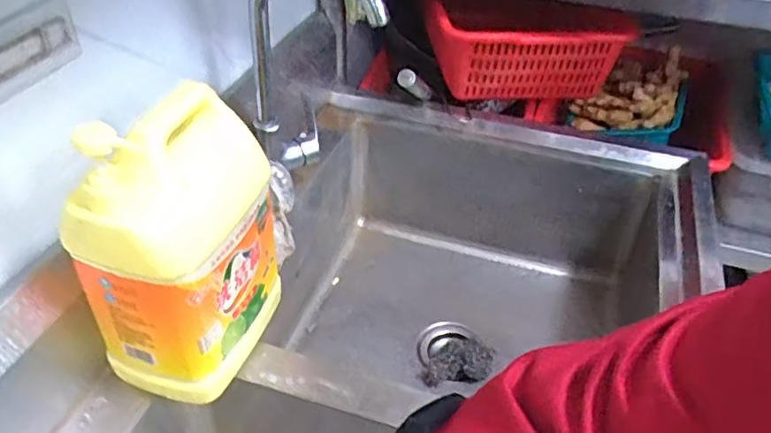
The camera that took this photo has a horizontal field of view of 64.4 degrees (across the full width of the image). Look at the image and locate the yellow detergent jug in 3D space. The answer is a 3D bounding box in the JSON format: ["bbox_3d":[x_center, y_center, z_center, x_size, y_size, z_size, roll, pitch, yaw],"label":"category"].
[{"bbox_3d":[-0.196,0.020,0.609,0.121,0.279,0.186,11,40,11],"label":"yellow detergent jug"}]

